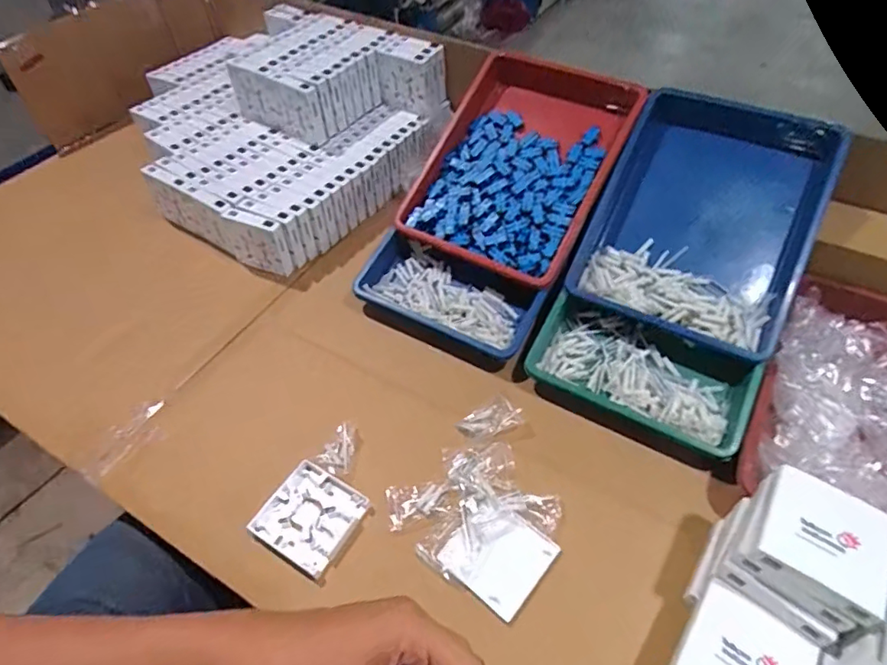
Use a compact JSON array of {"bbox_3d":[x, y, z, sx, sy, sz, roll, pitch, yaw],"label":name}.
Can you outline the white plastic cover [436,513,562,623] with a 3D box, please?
[{"bbox_3d":[0.053,0.213,0.507,0.087,0.007,0.084,33,58,24],"label":"white plastic cover"}]

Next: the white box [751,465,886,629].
[{"bbox_3d":[0.293,0.159,0.410,0.086,0.021,0.086,28,56,21],"label":"white box"}]

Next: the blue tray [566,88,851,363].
[{"bbox_3d":[0.327,-0.151,0.665,0.243,0.054,0.334,23,79,19],"label":"blue tray"}]

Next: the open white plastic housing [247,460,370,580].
[{"bbox_3d":[-0.133,0.183,0.528,0.088,0.012,0.088,26,55,20],"label":"open white plastic housing"}]

